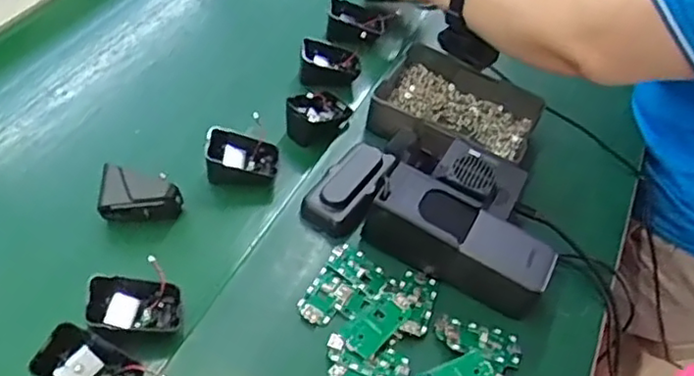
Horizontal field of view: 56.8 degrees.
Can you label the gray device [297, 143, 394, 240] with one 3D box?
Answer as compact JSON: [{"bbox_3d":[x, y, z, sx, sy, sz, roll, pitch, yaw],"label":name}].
[{"bbox_3d":[0.004,-0.004,0.592,0.052,0.027,0.101,26,51,17],"label":"gray device"}]

